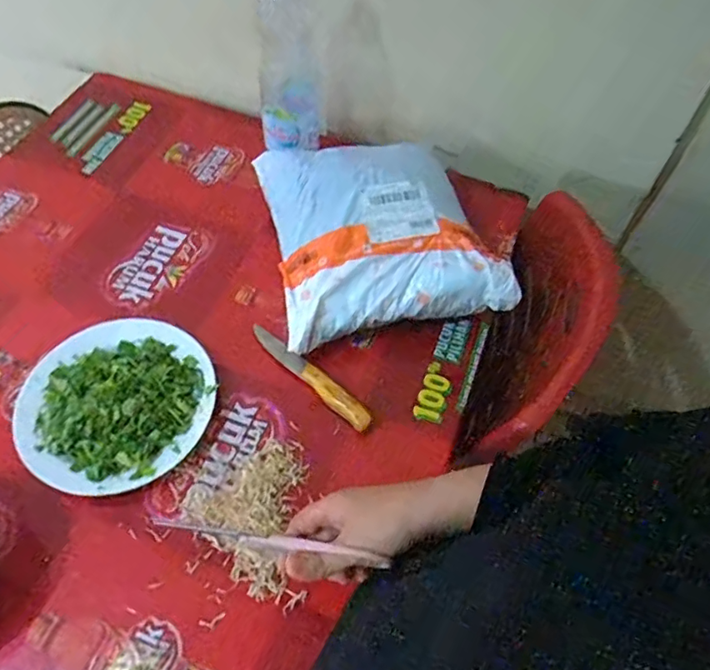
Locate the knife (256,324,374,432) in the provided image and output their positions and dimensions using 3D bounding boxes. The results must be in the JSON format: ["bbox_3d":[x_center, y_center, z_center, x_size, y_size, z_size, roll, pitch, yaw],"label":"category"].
[{"bbox_3d":[-0.057,0.047,0.694,0.195,0.021,0.023,38,63,22],"label":"knife"}]

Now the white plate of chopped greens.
[{"bbox_3d":[-0.276,0.073,0.651,0.207,0.055,0.211,1,56,-1],"label":"white plate of chopped greens"}]

